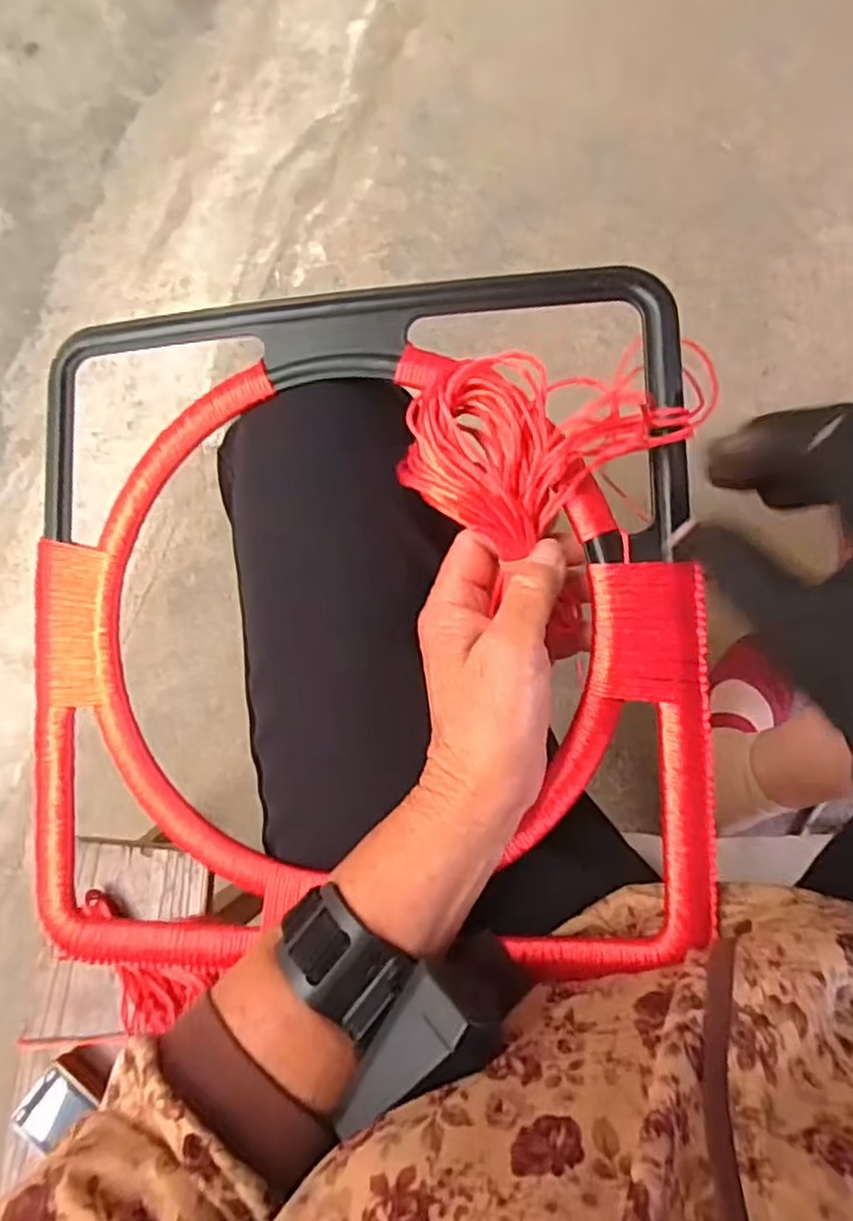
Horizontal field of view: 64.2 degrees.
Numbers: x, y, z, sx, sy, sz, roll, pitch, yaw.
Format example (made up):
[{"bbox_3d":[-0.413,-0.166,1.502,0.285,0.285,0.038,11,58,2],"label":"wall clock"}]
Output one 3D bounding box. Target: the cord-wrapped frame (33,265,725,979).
[{"bbox_3d":[-0.042,0.005,0.335,0.337,0.027,0.322,-3,84,8],"label":"cord-wrapped frame"}]

